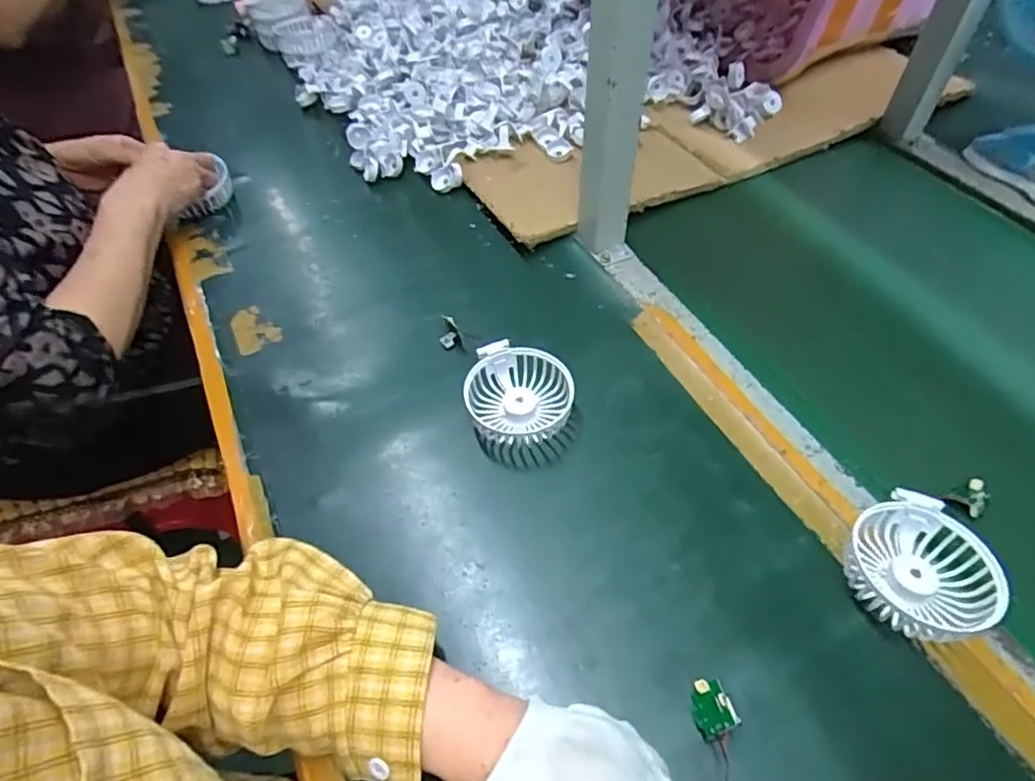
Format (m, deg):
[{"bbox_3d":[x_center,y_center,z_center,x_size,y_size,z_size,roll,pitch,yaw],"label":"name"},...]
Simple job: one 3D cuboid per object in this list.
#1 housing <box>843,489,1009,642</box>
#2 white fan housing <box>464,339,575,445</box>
[{"bbox_3d":[0.268,0.120,0.403,0.086,0.026,0.088,-2,52,3],"label":"housing"},{"bbox_3d":[0.001,0.004,0.520,0.086,0.034,0.083,-2,52,3],"label":"white fan housing"}]

